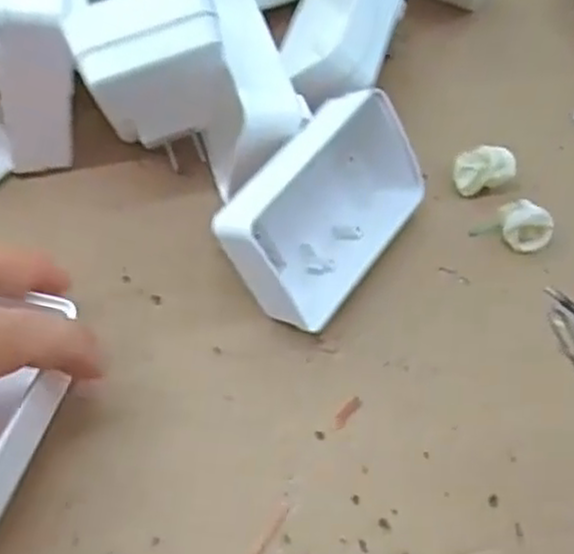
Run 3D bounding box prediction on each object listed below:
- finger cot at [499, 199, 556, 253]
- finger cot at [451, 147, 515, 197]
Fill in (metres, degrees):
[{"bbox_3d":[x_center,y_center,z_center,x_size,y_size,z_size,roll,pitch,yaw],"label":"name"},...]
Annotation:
[{"bbox_3d":[0.102,-0.021,0.318,0.023,0.019,0.014,24,61,11],"label":"finger cot"},{"bbox_3d":[0.088,-0.048,0.333,0.024,0.018,0.017,-6,59,-7],"label":"finger cot"}]

